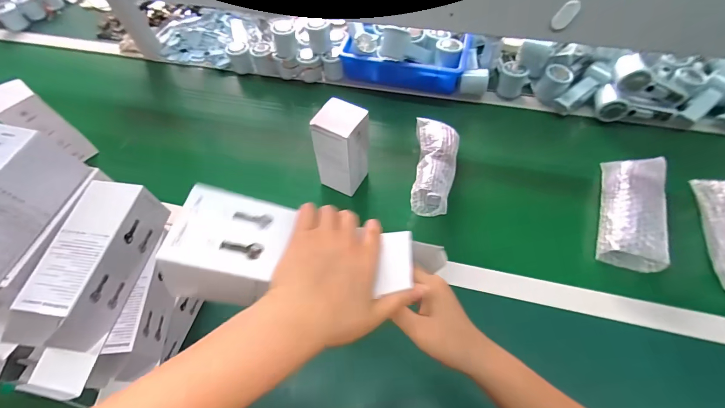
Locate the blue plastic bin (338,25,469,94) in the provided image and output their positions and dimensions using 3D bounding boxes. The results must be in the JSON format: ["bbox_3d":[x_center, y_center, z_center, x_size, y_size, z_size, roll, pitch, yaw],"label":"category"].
[{"bbox_3d":[0.105,-0.353,0.800,0.282,0.077,0.140,15,61,12],"label":"blue plastic bin"}]

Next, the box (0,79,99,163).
[{"bbox_3d":[-0.639,-0.149,0.672,0.072,0.174,0.066,-39,65,-19],"label":"box"}]

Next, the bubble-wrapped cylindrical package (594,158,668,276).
[{"bbox_3d":[0.459,0.012,0.576,0.083,0.090,0.196,16,61,12],"label":"bubble-wrapped cylindrical package"}]

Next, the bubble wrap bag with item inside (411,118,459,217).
[{"bbox_3d":[0.137,-0.077,0.632,0.073,0.098,0.195,6,60,6],"label":"bubble wrap bag with item inside"}]

